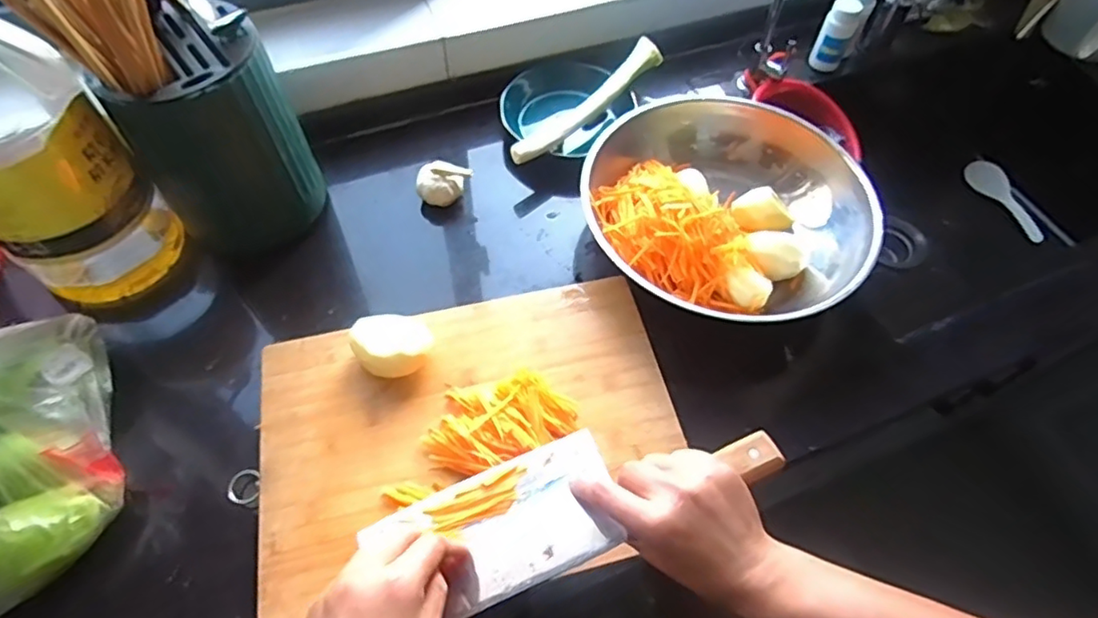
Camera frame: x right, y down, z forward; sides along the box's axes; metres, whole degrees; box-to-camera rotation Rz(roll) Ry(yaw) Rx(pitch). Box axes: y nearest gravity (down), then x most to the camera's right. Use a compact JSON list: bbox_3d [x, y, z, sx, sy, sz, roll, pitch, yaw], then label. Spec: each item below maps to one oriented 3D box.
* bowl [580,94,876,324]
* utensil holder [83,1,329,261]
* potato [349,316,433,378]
[{"bbox_3d":[0.192,-0.119,0.684,0.301,0.083,0.261,0,59,-2],"label":"bowl"},{"bbox_3d":[-0.321,-0.163,0.607,0.148,0.192,0.123,-30,65,-19],"label":"utensil holder"},{"bbox_3d":[-0.147,0.035,0.575,0.071,0.040,0.063,-6,59,-6],"label":"potato"}]

